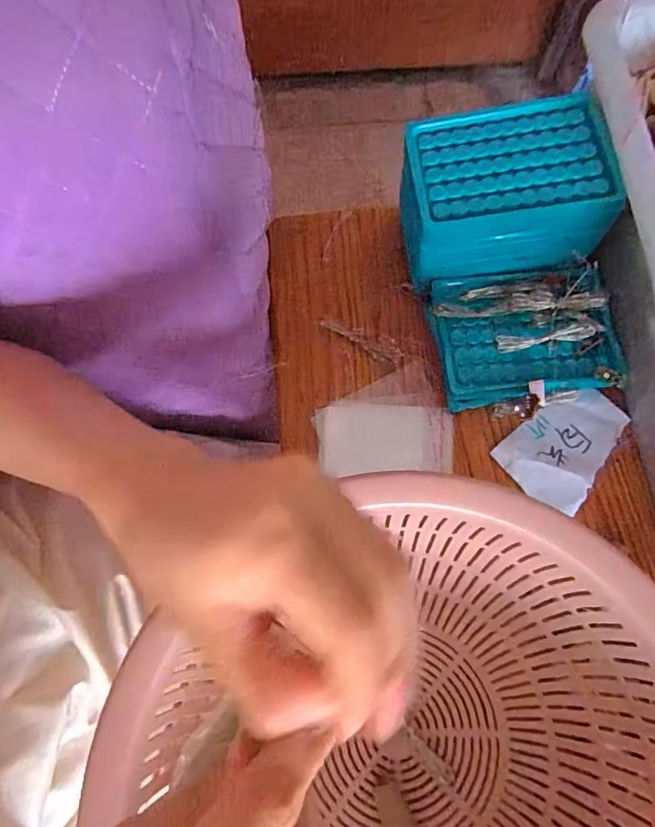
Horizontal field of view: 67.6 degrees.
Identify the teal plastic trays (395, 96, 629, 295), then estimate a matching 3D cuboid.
[{"bbox_3d":[0.120,-0.159,0.359,0.137,0.070,0.106,-5,73,0],"label":"teal plastic trays"}]

